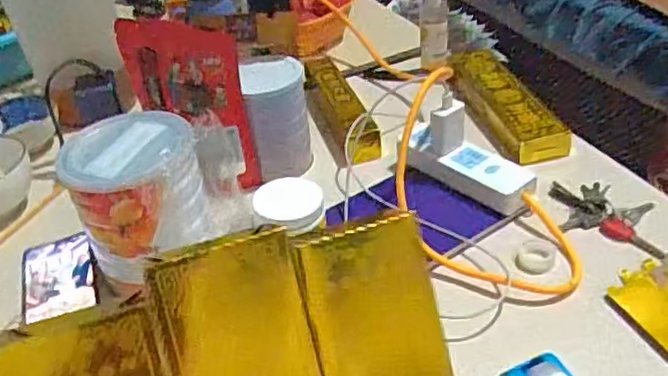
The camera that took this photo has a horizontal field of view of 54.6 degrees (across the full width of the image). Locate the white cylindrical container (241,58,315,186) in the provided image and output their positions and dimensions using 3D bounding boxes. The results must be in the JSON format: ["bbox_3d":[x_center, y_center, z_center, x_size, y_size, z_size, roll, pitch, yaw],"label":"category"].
[{"bbox_3d":[-0.067,-0.088,0.806,0.075,0.136,0.088,-11,37,-4],"label":"white cylindrical container"}]

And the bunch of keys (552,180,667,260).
[{"bbox_3d":[0.292,0.029,0.706,0.105,0.008,0.105,4,38,15],"label":"bunch of keys"}]

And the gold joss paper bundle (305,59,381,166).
[{"bbox_3d":[0.005,-0.113,0.903,0.058,0.045,0.252,-14,37,-8],"label":"gold joss paper bundle"}]

